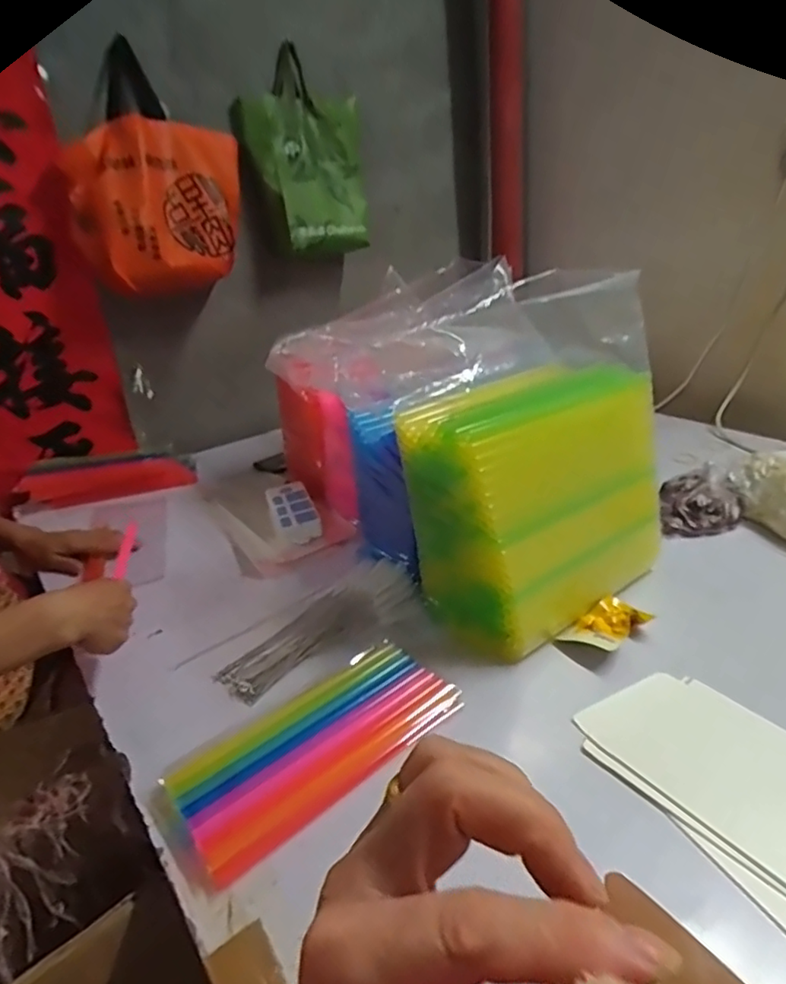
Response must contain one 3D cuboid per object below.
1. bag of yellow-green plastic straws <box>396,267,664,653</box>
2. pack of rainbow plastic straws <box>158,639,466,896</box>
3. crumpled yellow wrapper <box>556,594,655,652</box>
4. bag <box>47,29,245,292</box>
[{"bbox_3d":[0.165,-0.034,0.725,0.276,0.353,0.195,-21,29,-29],"label":"bag of yellow-green plastic straws"},{"bbox_3d":[-0.069,0.234,0.572,0.265,0.014,0.118,-25,40,-32],"label":"pack of rainbow plastic straws"},{"bbox_3d":[0.246,0.156,0.695,0.099,0.020,0.061,-24,31,-33],"label":"crumpled yellow wrapper"},{"bbox_3d":[-0.448,-0.581,1.129,0.344,0.361,0.231,-14,27,-18],"label":"bag"}]

